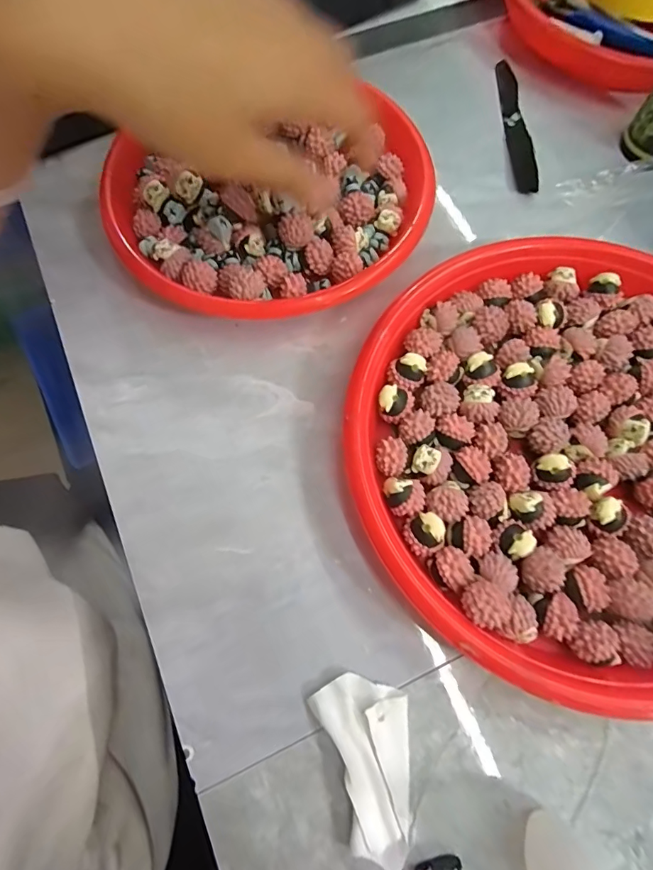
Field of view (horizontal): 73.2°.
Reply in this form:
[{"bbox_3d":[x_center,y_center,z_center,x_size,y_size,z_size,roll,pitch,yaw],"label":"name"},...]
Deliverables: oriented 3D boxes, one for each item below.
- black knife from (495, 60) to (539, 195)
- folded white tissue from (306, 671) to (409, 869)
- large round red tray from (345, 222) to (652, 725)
[{"bbox_3d":[0.137,-0.225,0.318,0.017,0.004,0.128,-1,72,0],"label":"black knife"},{"bbox_3d":[0.018,0.143,0.189,0.040,0.011,0.070,-7,72,-2],"label":"folded white tissue"},{"bbox_3d":[0.127,0.003,0.224,0.226,0.033,0.225,-31,74,-9],"label":"large round red tray"}]

